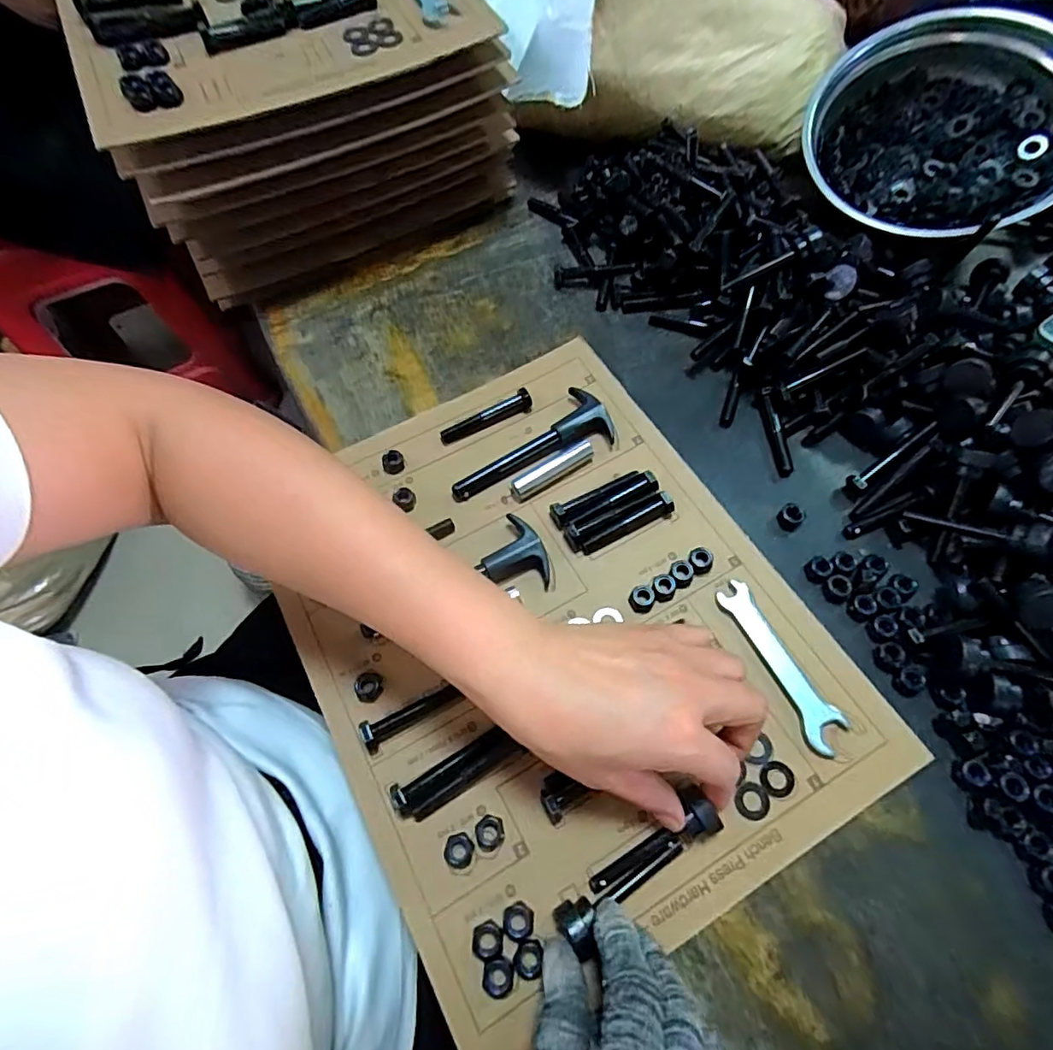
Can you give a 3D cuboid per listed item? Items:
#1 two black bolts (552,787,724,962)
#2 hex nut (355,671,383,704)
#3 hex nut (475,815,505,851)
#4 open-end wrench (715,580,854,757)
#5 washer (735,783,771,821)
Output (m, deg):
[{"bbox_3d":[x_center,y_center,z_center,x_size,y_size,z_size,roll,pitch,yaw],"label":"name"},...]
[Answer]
[{"bbox_3d":[0.061,0.185,0.304,0.100,0.021,0.025,-30,68,-16],"label":"two black bolts"},{"bbox_3d":[-0.100,0.102,0.353,0.016,0.004,0.018,-6,65,0],"label":"hex nut"},{"bbox_3d":[-0.021,0.175,0.320,0.016,0.005,0.017,-8,65,-1],"label":"hex nut"},{"bbox_3d":[0.162,0.088,0.360,0.027,0.009,0.113,-23,66,-8],"label":"open-end wrench"},{"bbox_3d":[0.131,0.159,0.324,0.018,0.004,0.019,4,65,4],"label":"washer"}]

